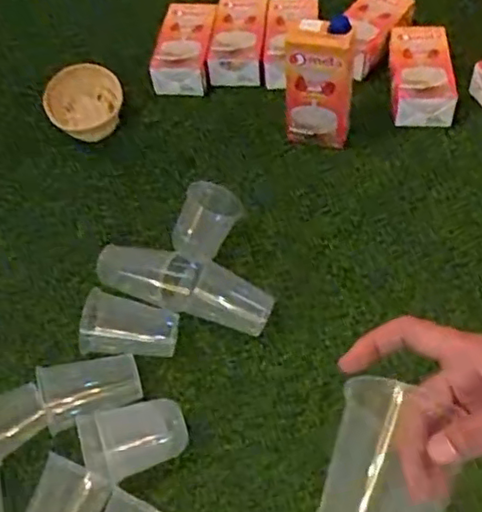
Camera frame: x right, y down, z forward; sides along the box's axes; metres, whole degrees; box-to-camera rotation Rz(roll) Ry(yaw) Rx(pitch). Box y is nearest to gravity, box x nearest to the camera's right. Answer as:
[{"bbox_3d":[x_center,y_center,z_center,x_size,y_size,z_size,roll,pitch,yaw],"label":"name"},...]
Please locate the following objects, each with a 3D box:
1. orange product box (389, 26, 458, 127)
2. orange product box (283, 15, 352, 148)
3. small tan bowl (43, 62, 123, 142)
[{"bbox_3d":[0.308,-0.317,1.099,0.107,0.083,0.189,-1,53,4],"label":"orange product box"},{"bbox_3d":[0.119,-0.258,0.985,0.100,0.213,0.056,0,55,5],"label":"orange product box"},{"bbox_3d":[-0.271,-0.266,1.108,0.130,0.077,0.130,-2,53,3],"label":"small tan bowl"}]

